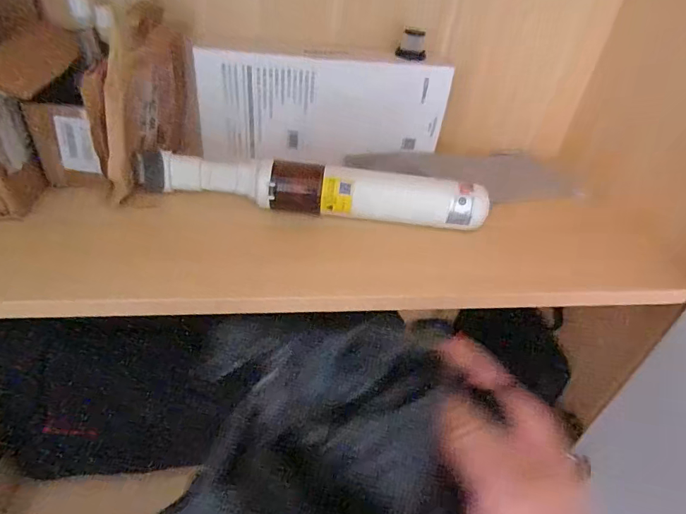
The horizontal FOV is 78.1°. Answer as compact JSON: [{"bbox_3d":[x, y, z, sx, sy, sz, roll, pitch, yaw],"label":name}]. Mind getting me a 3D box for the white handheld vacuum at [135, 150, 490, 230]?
[{"bbox_3d":[-0.032,-0.072,0.445,0.365,0.052,0.048,7,37,0],"label":"white handheld vacuum"}]

